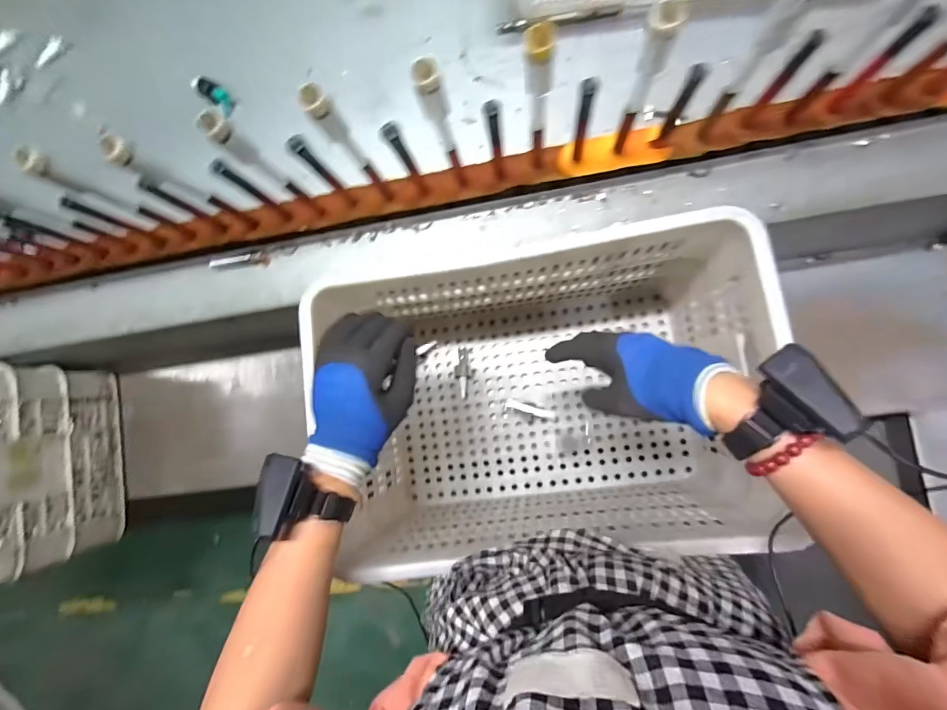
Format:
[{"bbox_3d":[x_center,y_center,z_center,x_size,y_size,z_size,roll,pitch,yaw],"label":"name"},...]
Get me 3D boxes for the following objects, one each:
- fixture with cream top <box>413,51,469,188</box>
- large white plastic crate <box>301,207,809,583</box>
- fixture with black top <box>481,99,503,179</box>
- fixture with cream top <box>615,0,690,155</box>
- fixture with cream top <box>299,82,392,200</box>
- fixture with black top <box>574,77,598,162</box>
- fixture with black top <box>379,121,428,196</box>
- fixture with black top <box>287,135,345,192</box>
[{"bbox_3d":[-0.029,-0.240,0.466,0.026,0.212,0.023,-21,84,5],"label":"fixture with cream top"},{"bbox_3d":[0.084,0.059,0.597,0.516,0.285,0.339,-8,84,7],"label":"large white plastic crate"},{"bbox_3d":[0.028,-0.253,0.498,0.019,0.137,0.015,-6,86,7],"label":"fixture with black top"},{"bbox_3d":[0.174,-0.267,0.438,0.036,0.209,0.030,13,88,8],"label":"fixture with cream top"},{"bbox_3d":[-0.136,-0.230,0.477,0.023,0.203,0.021,0,86,7],"label":"fixture with cream top"},{"bbox_3d":[0.124,-0.264,0.479,0.013,0.130,0.013,9,87,8],"label":"fixture with black top"},{"bbox_3d":[-0.081,-0.236,0.510,0.020,0.138,0.018,-31,83,4],"label":"fixture with black top"},{"bbox_3d":[-0.186,-0.227,0.507,0.019,0.126,0.026,-41,83,3],"label":"fixture with black top"}]

